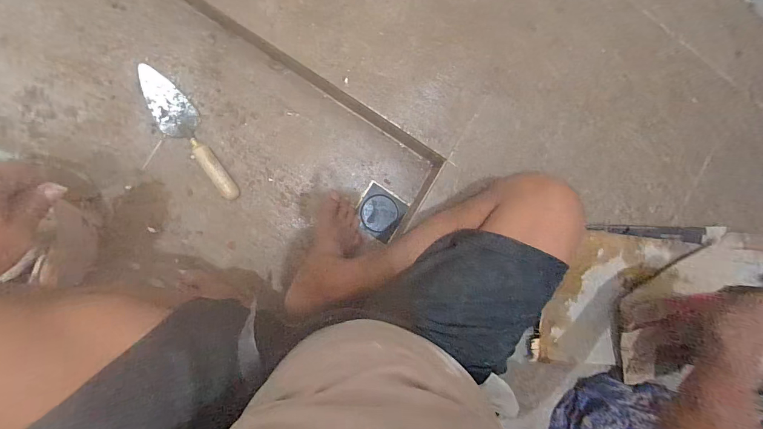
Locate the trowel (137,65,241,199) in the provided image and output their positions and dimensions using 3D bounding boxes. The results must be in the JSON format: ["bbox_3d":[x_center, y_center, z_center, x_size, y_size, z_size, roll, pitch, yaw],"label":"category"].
[{"bbox_3d":[-0.368,-0.148,0.658,0.073,0.044,0.281,-36,96,-6],"label":"trowel"}]

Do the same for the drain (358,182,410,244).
[{"bbox_3d":[-0.003,-0.003,0.745,0.096,0.009,0.099,33,87,-8],"label":"drain"}]

